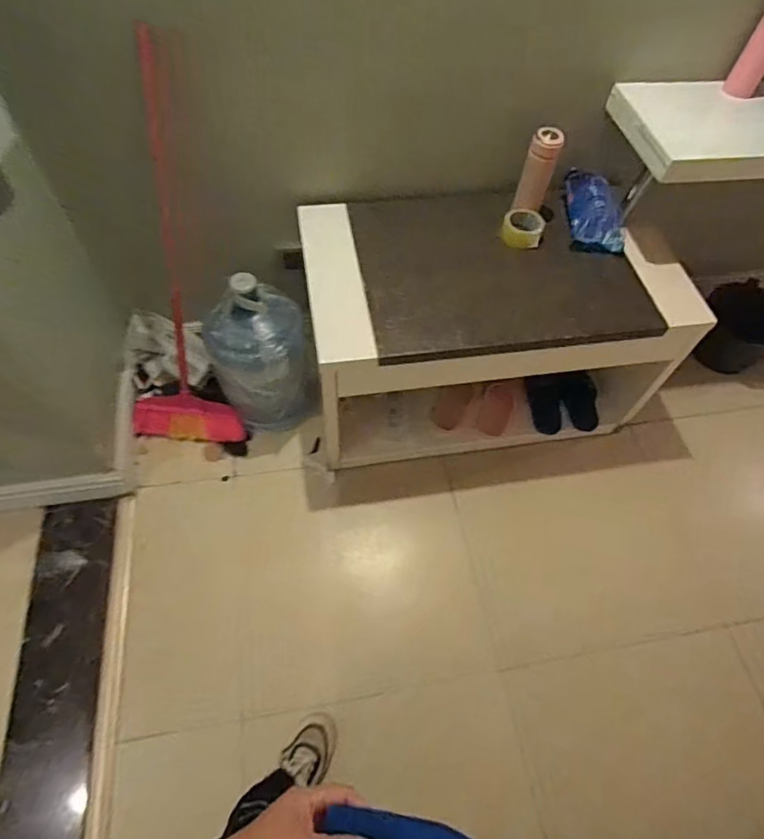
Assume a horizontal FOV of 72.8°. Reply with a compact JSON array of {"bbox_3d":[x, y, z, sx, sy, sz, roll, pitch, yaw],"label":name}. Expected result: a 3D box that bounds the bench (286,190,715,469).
[{"bbox_3d":[0.252,-0.229,1.405,0.869,0.515,0.501,-7,58,-7],"label":"bench"}]

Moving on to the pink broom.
[{"bbox_3d":[-0.504,-0.344,1.228,0.282,0.919,0.110,3,28,-1],"label":"pink broom"}]

